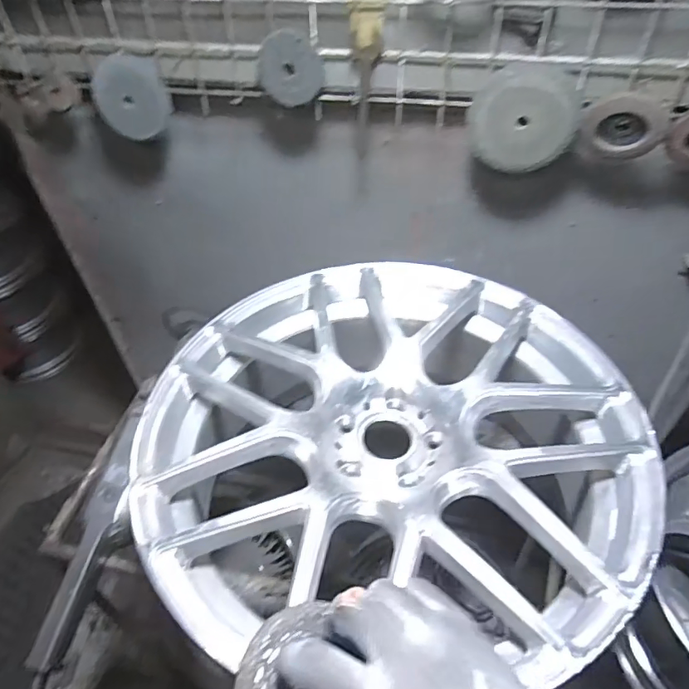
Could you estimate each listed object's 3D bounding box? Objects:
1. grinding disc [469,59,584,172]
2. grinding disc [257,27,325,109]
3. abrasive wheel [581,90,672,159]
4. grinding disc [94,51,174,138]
[{"bbox_3d":[0.221,-0.278,0.635,0.125,0.122,0.012,7,45,10],"label":"grinding disc"},{"bbox_3d":[-0.068,-0.347,0.647,0.082,0.083,0.009,3,44,6],"label":"grinding disc"},{"bbox_3d":[0.335,-0.261,0.614,0.088,0.069,0.026,15,47,18],"label":"abrasive wheel"},{"bbox_3d":[-0.293,-0.343,0.715,0.100,0.099,0.024,-3,44,0],"label":"grinding disc"}]

